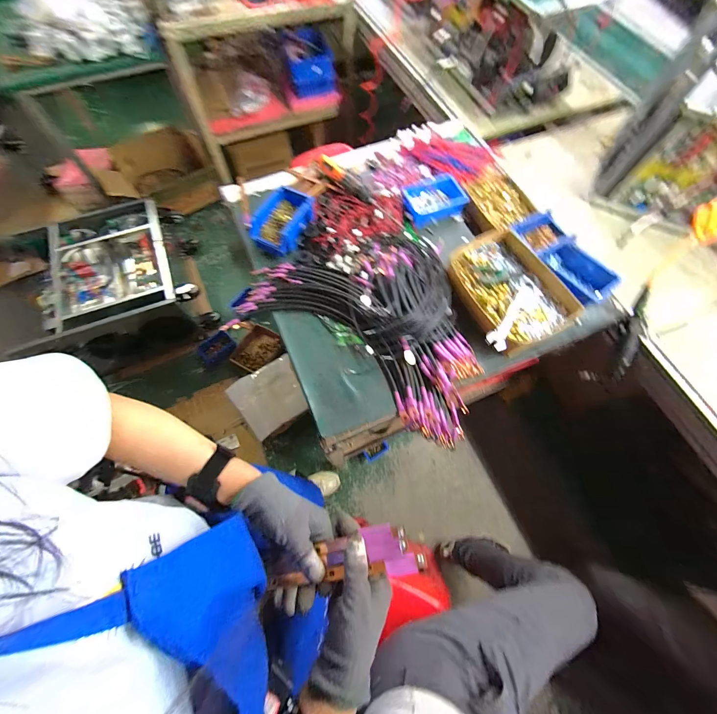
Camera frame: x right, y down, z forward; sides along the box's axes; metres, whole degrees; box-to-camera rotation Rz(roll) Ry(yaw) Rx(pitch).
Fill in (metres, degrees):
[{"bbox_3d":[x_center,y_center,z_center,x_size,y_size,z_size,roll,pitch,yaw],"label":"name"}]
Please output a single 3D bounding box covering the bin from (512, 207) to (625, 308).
[{"bbox_3d":[0.480,-0.236,0.726,0.118,0.045,0.258,-29,72,-12],"label":"bin"}]

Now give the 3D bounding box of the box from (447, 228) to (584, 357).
[{"bbox_3d":[0.328,-0.157,0.696,0.225,0.061,0.276,-26,71,-11],"label":"box"}]

